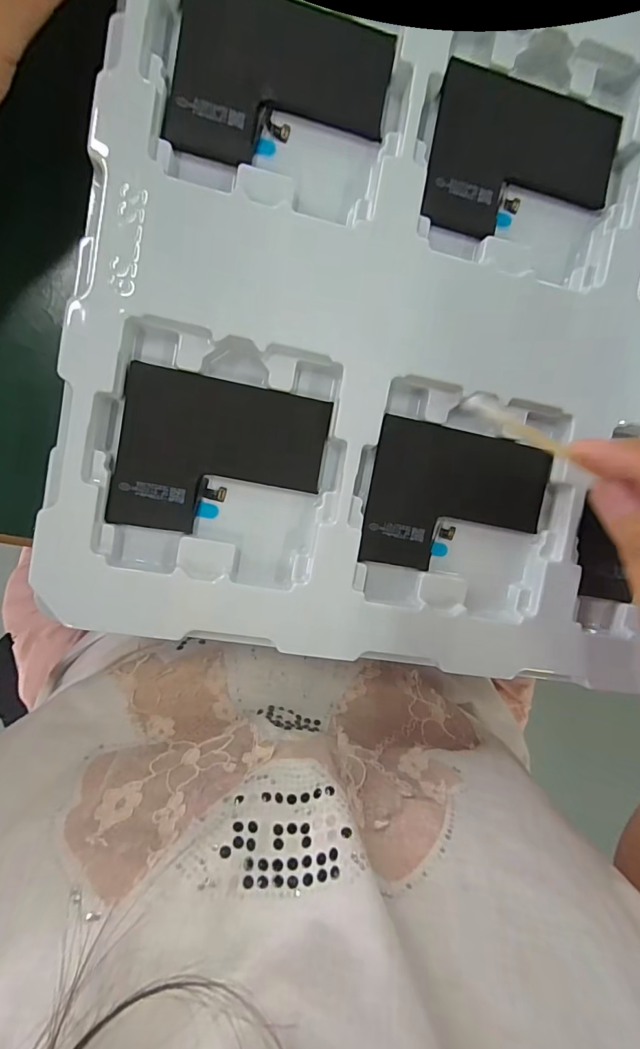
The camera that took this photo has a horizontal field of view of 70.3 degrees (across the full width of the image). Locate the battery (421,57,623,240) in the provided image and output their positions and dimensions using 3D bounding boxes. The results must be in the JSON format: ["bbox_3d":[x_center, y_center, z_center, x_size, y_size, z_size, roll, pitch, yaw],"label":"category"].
[{"bbox_3d":[0.083,-0.146,0.185,0.078,0.004,0.063,9,95,-9],"label":"battery"}]

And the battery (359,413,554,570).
[{"bbox_3d":[0.058,-0.009,0.193,0.076,0.007,0.060,10,94,-10],"label":"battery"}]

